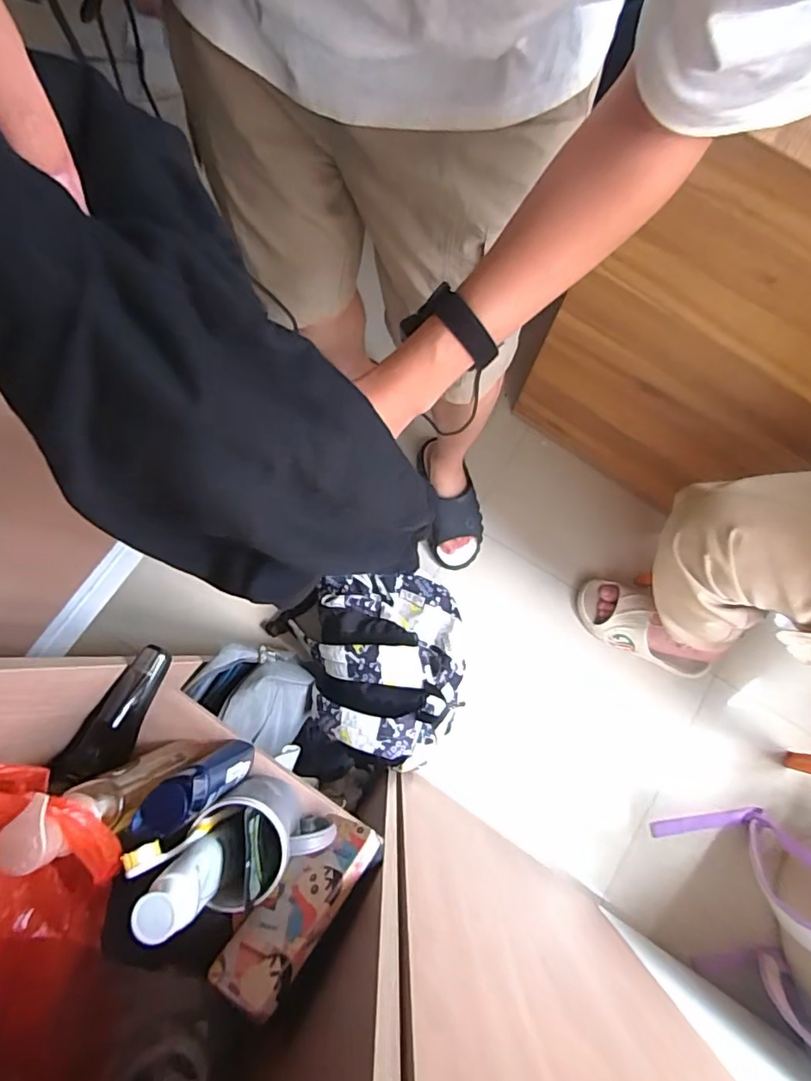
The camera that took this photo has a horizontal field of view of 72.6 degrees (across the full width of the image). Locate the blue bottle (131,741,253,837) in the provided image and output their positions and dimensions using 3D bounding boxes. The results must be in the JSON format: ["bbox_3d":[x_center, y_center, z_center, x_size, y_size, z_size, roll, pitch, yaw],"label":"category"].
[{"bbox_3d":[-0.176,0.211,0.483,0.053,0.155,0.036,-36,81,-8],"label":"blue bottle"}]

